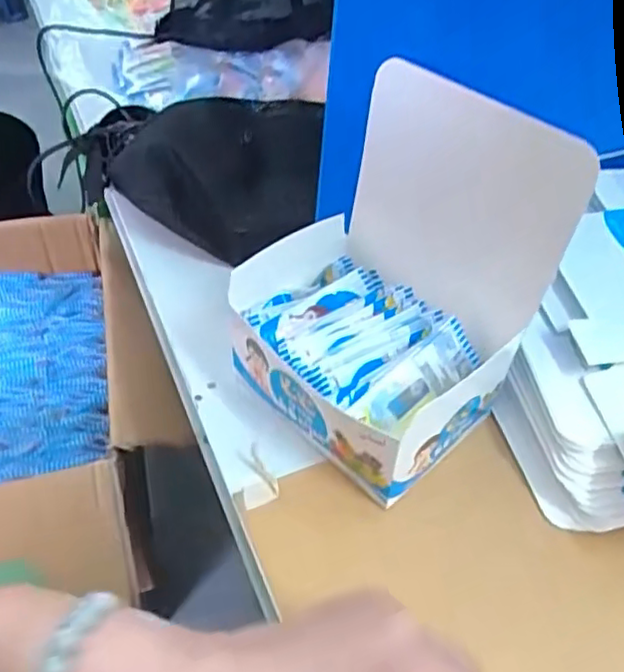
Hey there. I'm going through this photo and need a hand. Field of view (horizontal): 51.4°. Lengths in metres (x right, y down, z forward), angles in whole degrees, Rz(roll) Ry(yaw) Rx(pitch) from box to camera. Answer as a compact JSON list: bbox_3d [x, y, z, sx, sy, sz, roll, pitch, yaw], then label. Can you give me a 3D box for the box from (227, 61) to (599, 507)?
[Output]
[{"bbox_3d":[0.040,-0.027,0.377,0.131,0.184,0.149,-33,57,-30],"label":"box"}]

